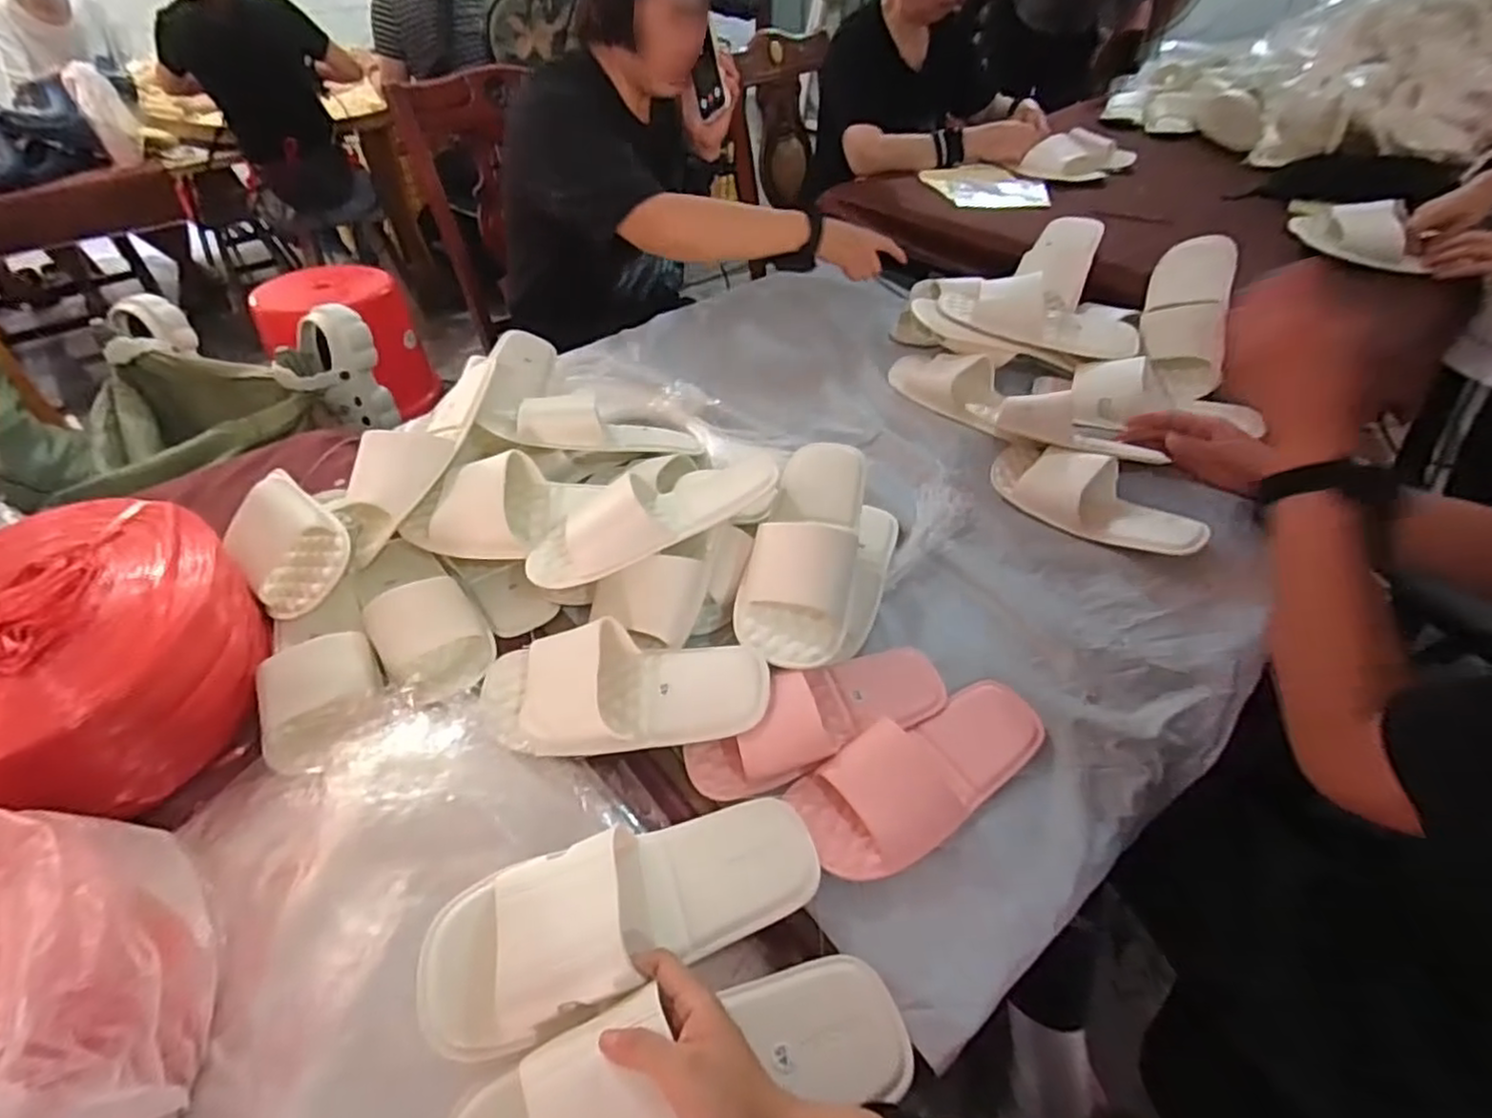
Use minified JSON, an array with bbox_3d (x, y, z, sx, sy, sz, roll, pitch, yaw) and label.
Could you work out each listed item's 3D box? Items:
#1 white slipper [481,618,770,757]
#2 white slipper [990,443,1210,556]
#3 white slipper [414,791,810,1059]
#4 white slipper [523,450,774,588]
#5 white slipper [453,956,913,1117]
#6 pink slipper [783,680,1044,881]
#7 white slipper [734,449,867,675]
[{"bbox_3d":[-0.112,0.113,0.587,0.258,0.055,0.109,3,44,5],"label":"white slipper"},{"bbox_3d":[0.383,-0.068,0.757,0.096,0.054,0.233,-30,51,-26],"label":"white slipper"},{"bbox_3d":[-0.078,0.234,0.462,0.261,0.060,0.102,-12,45,-21],"label":"white slipper"},{"bbox_3d":[-0.092,-0.046,0.665,0.250,0.068,0.096,-23,48,-21],"label":"white slipper"},{"bbox_3d":[-0.026,0.310,0.395,0.273,0.070,0.105,-7,43,-23],"label":"white slipper"},{"bbox_3d":[0.144,0.169,0.537,0.223,0.045,0.094,-20,47,-18],"label":"pink slipper"},{"bbox_3d":[0.061,-0.016,0.648,0.112,0.055,0.249,9,58,11],"label":"white slipper"}]

